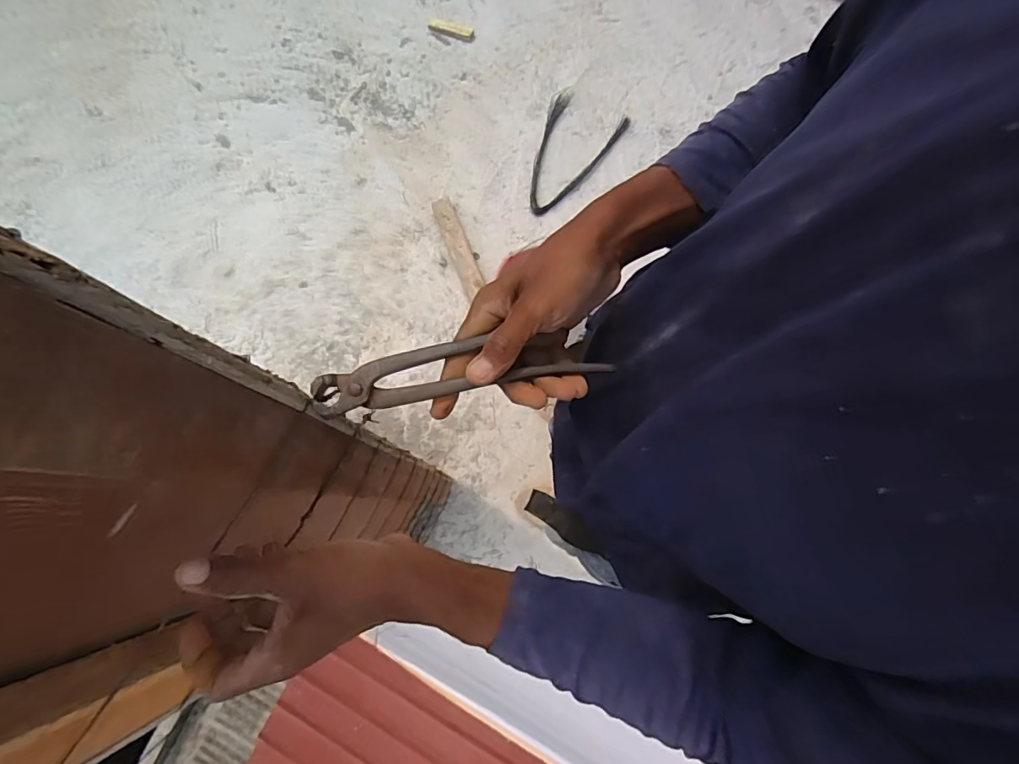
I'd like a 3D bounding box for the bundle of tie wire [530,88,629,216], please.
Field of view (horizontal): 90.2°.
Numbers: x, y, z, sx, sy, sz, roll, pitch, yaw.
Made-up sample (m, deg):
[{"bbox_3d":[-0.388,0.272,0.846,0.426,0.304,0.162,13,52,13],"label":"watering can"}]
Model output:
[{"bbox_3d":[0.177,-0.778,1.714,0.272,0.040,0.496,34,79,7],"label":"bundle of tie wire"}]

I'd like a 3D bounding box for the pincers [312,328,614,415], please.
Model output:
[{"bbox_3d":[-0.033,-0.010,0.381,0.219,0.016,0.038,-8,77,-9],"label":"pincers"}]

